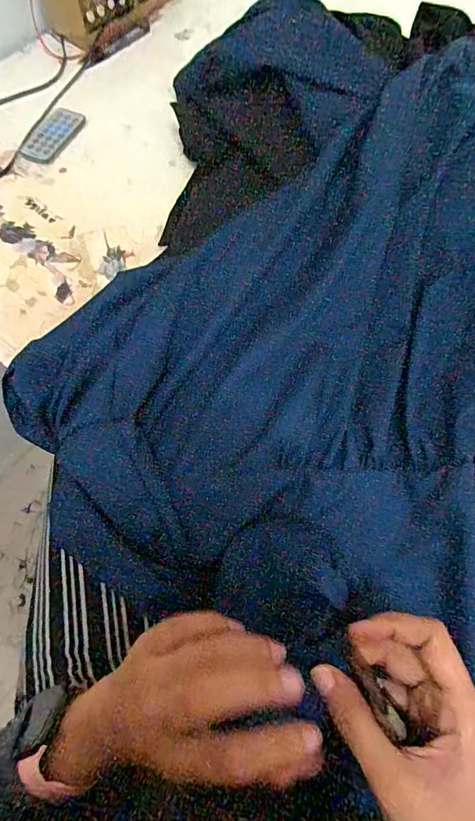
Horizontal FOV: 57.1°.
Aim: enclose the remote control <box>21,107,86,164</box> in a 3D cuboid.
[{"bbox_3d":[-0.221,-0.329,0.522,0.043,0.007,0.089,23,70,10],"label":"remote control"}]

